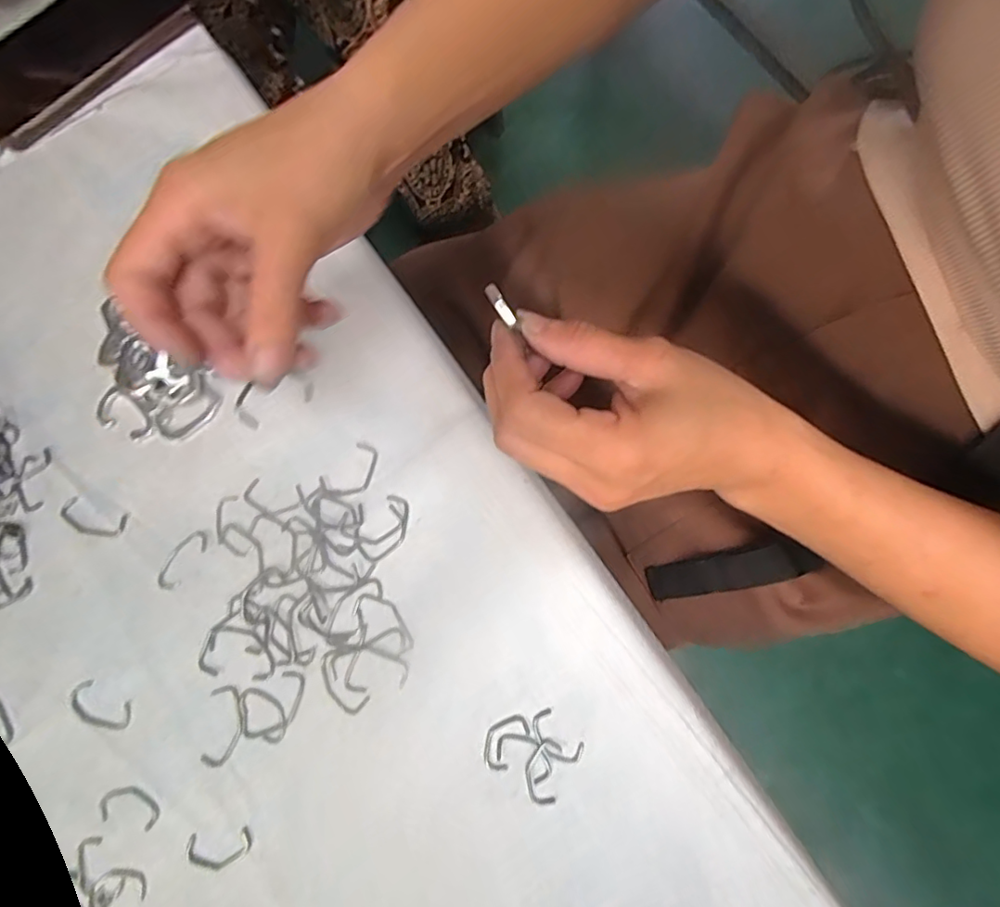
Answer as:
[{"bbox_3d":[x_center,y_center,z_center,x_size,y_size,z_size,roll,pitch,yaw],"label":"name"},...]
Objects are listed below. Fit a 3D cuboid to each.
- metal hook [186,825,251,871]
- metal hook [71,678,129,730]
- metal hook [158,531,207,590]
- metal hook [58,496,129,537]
[{"bbox_3d":[-0.146,0.205,0.292,0.033,0.004,0.018,-6,78,0],"label":"metal hook"},{"bbox_3d":[-0.220,0.139,0.309,0.036,0.004,0.020,24,79,7],"label":"metal hook"},{"bbox_3d":[-0.183,0.060,0.322,0.015,0.004,0.037,37,81,9],"label":"metal hook"},{"bbox_3d":[-0.238,0.039,0.330,0.038,0.004,0.018,17,79,5],"label":"metal hook"}]

